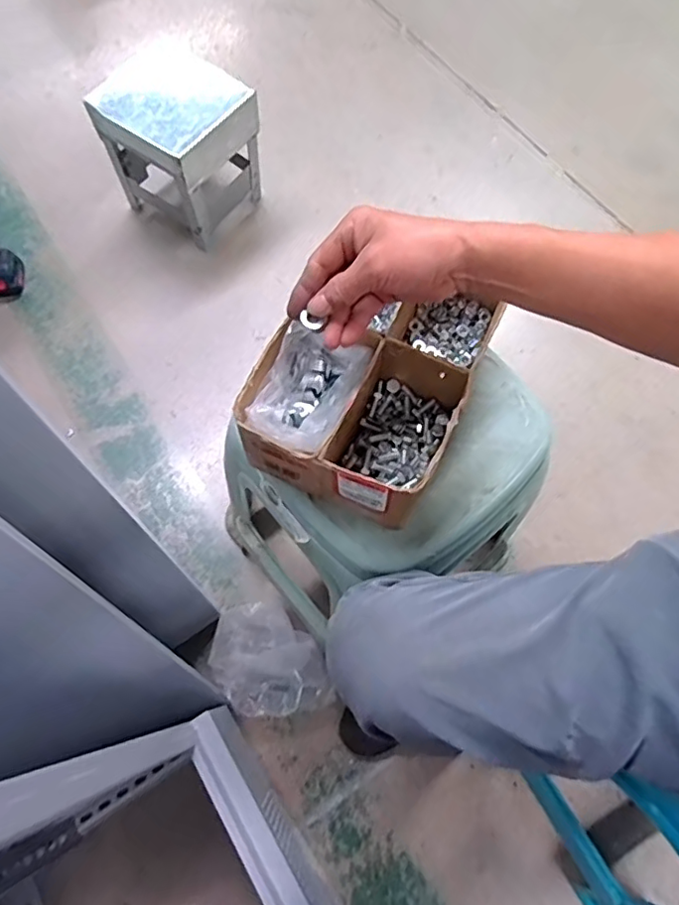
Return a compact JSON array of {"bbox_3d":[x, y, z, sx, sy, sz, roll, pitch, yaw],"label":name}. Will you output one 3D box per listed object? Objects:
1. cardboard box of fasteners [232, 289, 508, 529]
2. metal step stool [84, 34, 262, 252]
[{"bbox_3d":[0.036,-0.084,0.565,0.175,0.093,0.264,24,68,9],"label":"cardboard box of fasteners"},{"bbox_3d":[-0.322,-0.635,1.200,0.252,0.256,0.242,35,72,12],"label":"metal step stool"}]

